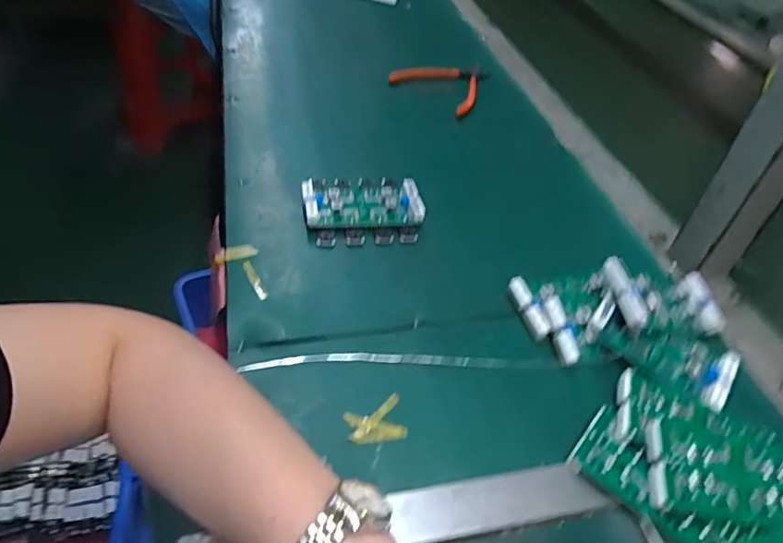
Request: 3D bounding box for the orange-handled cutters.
[{"bbox_3d":[0.073,-0.255,0.723,0.120,0.015,0.119,29,49,21],"label":"orange-handled cutters"}]

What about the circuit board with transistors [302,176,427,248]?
[{"bbox_3d":[-0.026,-0.060,0.507,0.108,0.020,0.085,-4,46,-11],"label":"circuit board with transistors"}]

